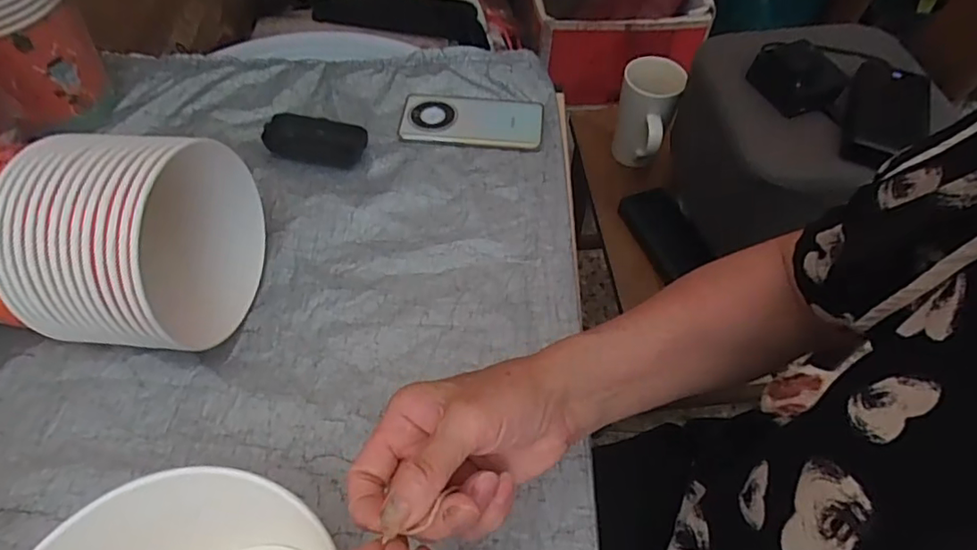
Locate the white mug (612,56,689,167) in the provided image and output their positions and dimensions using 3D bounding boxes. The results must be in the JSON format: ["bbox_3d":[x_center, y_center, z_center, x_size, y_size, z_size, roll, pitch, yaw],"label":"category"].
[{"bbox_3d":[0.223,-0.229,0.813,0.081,0.132,0.104,18,57,11],"label":"white mug"}]

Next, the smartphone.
[{"bbox_3d":[-0.020,-0.183,0.657,0.162,0.008,0.080,3,55,1],"label":"smartphone"}]

